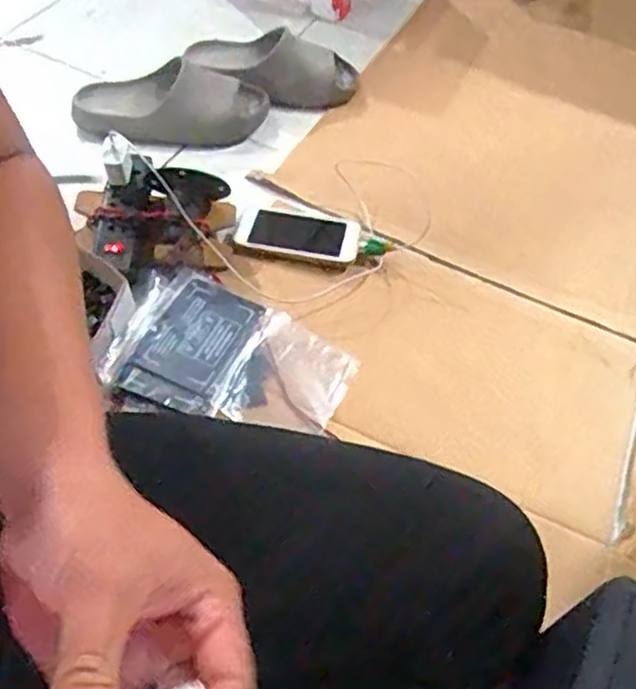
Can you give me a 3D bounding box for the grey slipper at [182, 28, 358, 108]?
[{"bbox_3d":[-0.067,-0.426,1.105,0.260,0.071,0.109,5,53,-3],"label":"grey slipper"}]

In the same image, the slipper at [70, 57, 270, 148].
[{"bbox_3d":[-0.217,-0.347,1.039,0.273,0.079,0.108,7,53,-2],"label":"slipper"}]

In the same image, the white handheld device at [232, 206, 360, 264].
[{"bbox_3d":[-0.027,-0.146,0.932,0.158,0.015,0.080,12,54,2],"label":"white handheld device"}]

